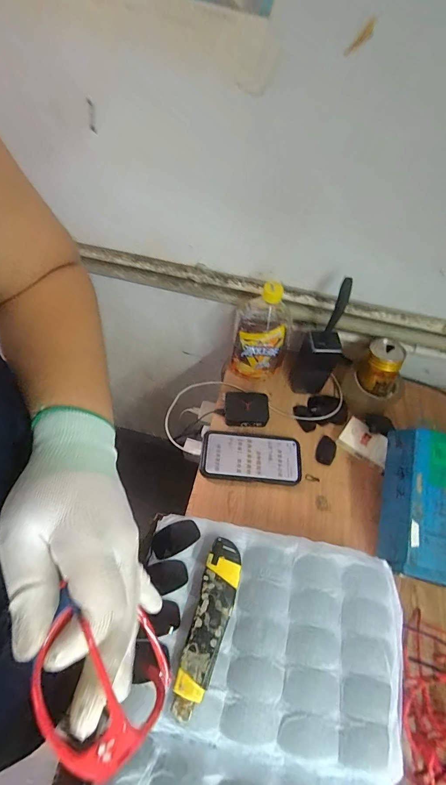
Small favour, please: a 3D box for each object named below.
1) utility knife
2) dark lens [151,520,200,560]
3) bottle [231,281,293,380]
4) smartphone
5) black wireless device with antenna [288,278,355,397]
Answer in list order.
[{"bbox_3d":[-0.013,0.238,0.357,0.037,0.024,0.154,14,58,5],"label":"utility knife"},{"bbox_3d":[-0.057,0.175,0.411,0.056,0.009,0.032,-24,63,-18],"label":"dark lens"},{"bbox_3d":[0.069,-0.111,0.583,0.091,0.175,0.087,10,58,2],"label":"bottle"},{"bbox_3d":[0.047,0.108,0.572,0.164,0.015,0.082,5,58,-1],"label":"smartphone"},{"bbox_3d":[0.162,-0.084,0.575,0.064,0.216,0.080,0,58,-5],"label":"black wireless device with antenna"}]

